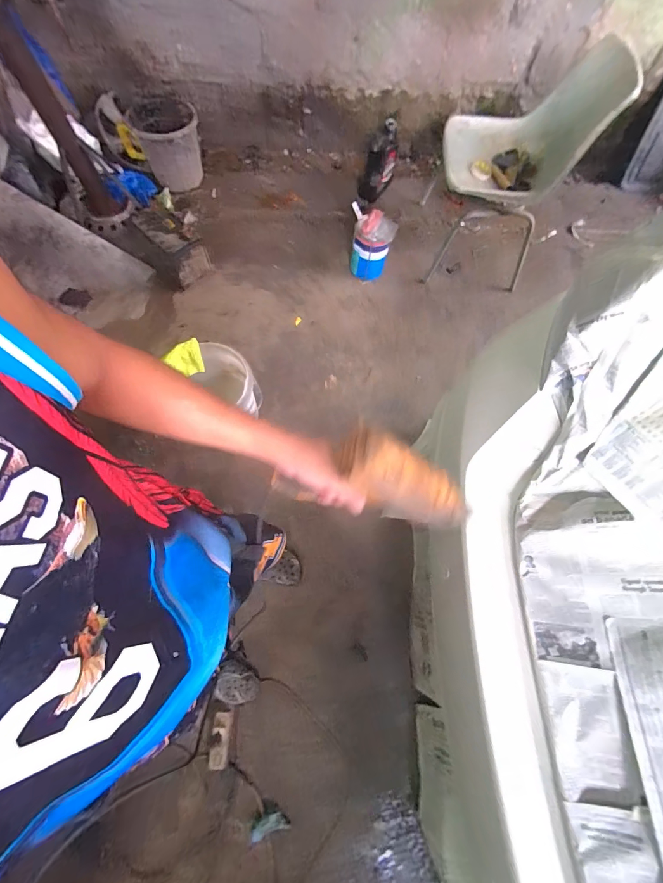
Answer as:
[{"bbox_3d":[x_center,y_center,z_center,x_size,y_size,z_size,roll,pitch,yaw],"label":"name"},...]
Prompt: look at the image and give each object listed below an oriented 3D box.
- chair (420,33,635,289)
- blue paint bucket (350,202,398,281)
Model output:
[{"bbox_3d":[0.679,-1.095,1.482,0.493,0.755,0.478,5,71,-1],"label":"chair"},{"bbox_3d":[0.183,-0.886,1.614,0.184,0.220,0.196,1,71,-2],"label":"blue paint bucket"}]

